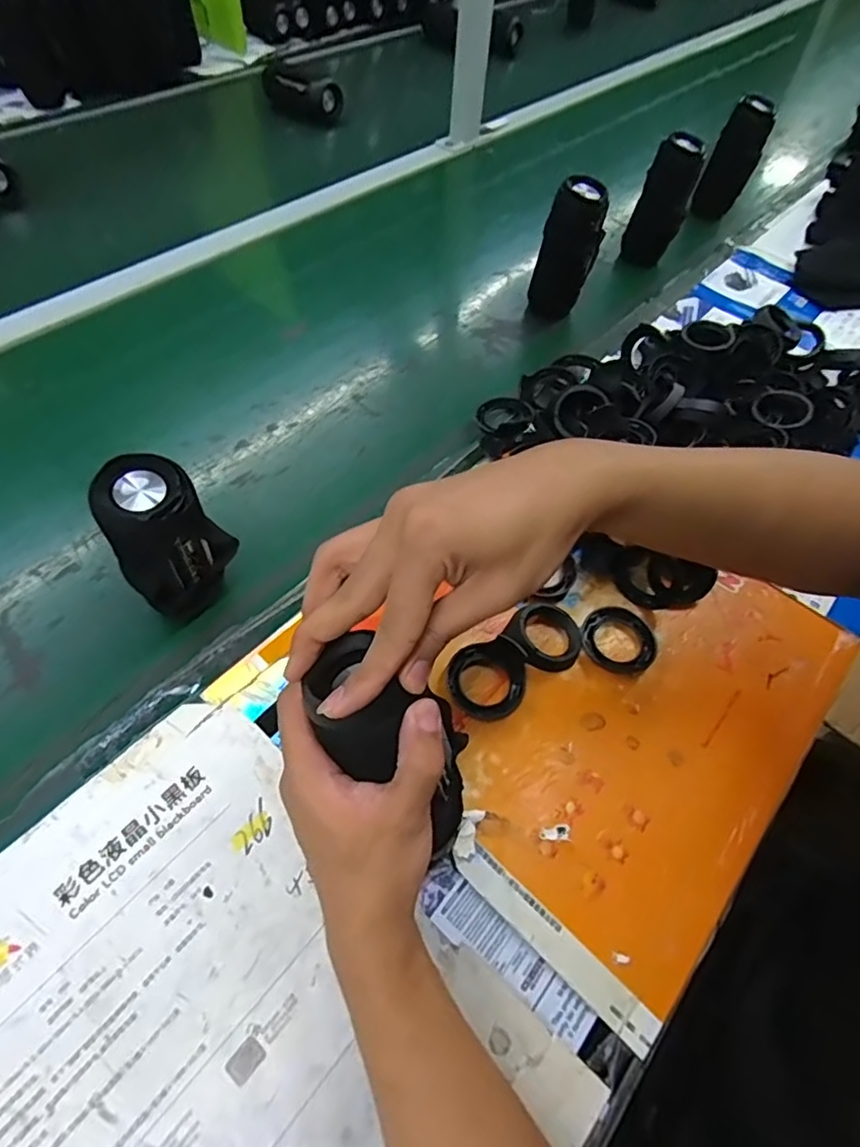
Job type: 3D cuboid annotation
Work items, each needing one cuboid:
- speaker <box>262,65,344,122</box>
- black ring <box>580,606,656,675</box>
[{"bbox_3d":[-0.252,-0.920,1.100,0.178,0.065,0.054,30,59,14],"label":"speaker"},{"bbox_3d":[0.160,0.055,0.486,0.061,0.011,0.059,2,57,-3],"label":"black ring"}]

